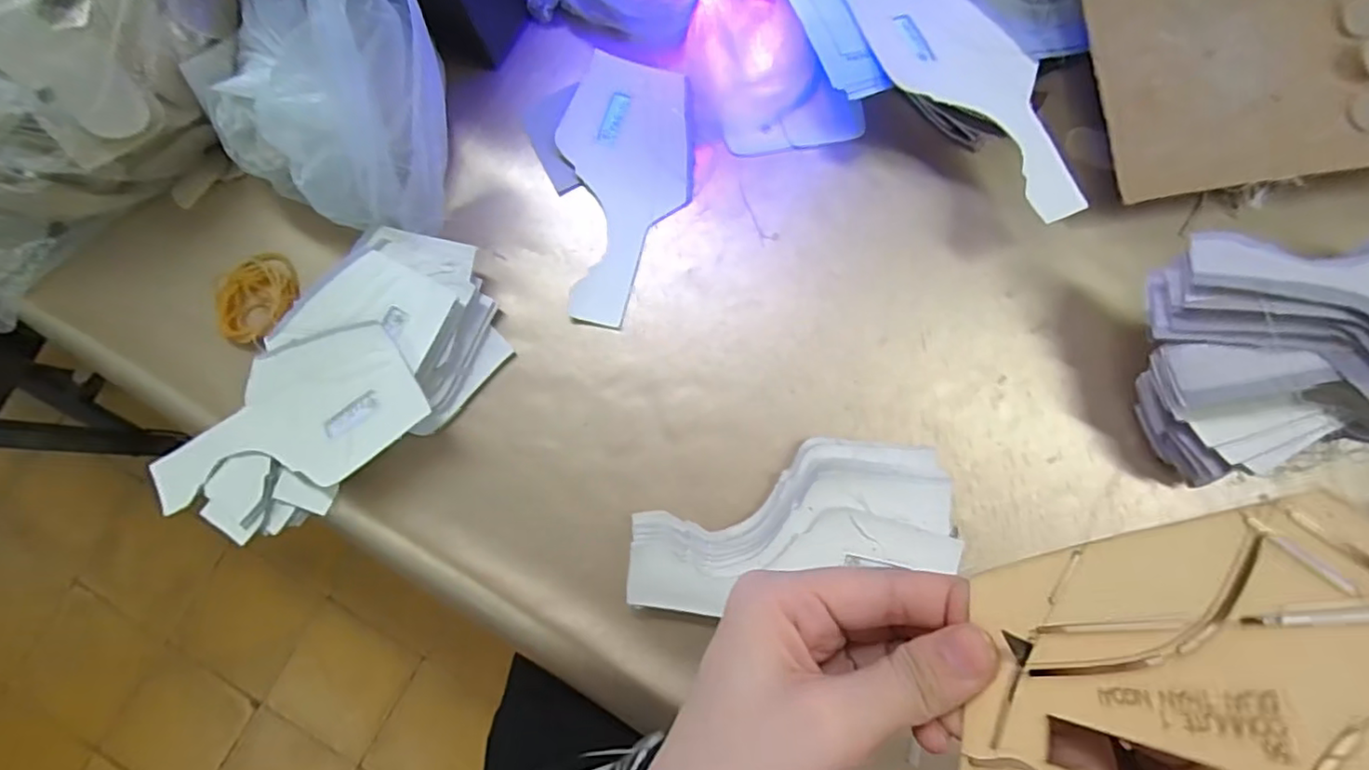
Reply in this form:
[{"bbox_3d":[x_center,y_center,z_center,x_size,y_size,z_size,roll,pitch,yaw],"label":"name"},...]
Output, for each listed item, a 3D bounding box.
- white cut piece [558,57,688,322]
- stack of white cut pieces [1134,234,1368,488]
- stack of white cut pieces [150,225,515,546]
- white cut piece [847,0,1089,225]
[{"bbox_3d":[-0.035,-0.121,0.374,0.075,0.005,0.167,-1,84,2],"label":"white cut piece"},{"bbox_3d":[0.328,-0.031,0.313,0.170,0.095,0.118,-20,82,-2],"label":"stack of white cut pieces"},{"bbox_3d":[-0.195,0.006,0.344,0.102,0.035,0.213,41,85,6],"label":"stack of white cut pieces"},{"bbox_3d":[0.163,-0.164,0.340,0.081,0.006,0.167,-27,78,-10],"label":"white cut piece"}]

